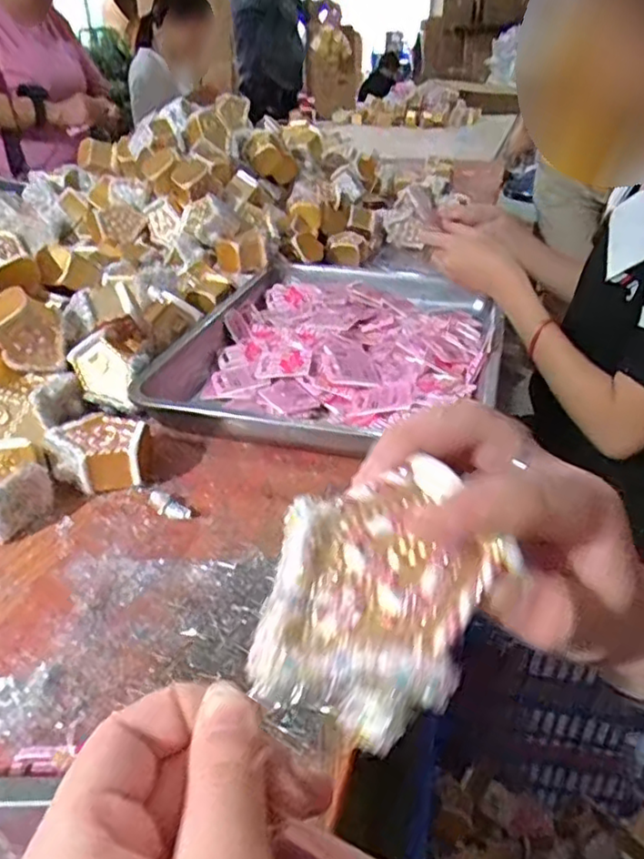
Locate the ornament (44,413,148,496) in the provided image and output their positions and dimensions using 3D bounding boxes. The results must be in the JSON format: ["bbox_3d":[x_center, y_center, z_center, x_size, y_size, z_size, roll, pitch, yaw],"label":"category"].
[{"bbox_3d":[-0.196,0.021,0.563,0.083,0.044,0.061,-3,31,-4],"label":"ornament"}]

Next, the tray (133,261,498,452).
[{"bbox_3d":[0.024,-0.103,0.768,0.363,0.046,0.459,8,32,14],"label":"tray"}]

